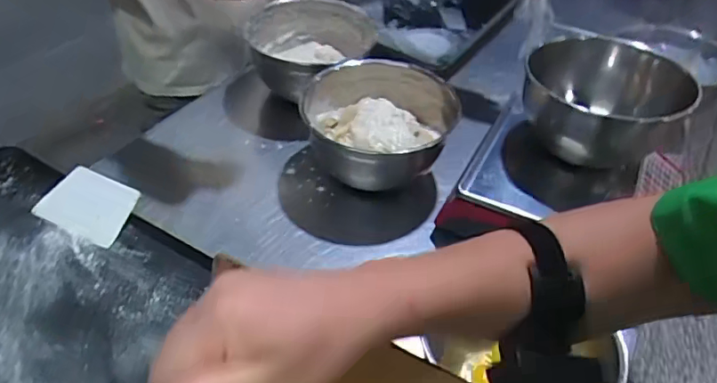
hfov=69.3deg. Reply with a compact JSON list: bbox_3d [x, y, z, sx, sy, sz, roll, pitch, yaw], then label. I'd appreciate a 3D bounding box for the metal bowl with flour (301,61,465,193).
[{"bbox_3d":[0.047,-0.097,0.888,0.256,0.157,0.250,2,43,-2],"label":"metal bowl with flour"}]

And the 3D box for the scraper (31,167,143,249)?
[{"bbox_3d":[-0.406,0.018,0.784,0.140,0.008,0.095,21,71,12],"label":"scraper"}]

